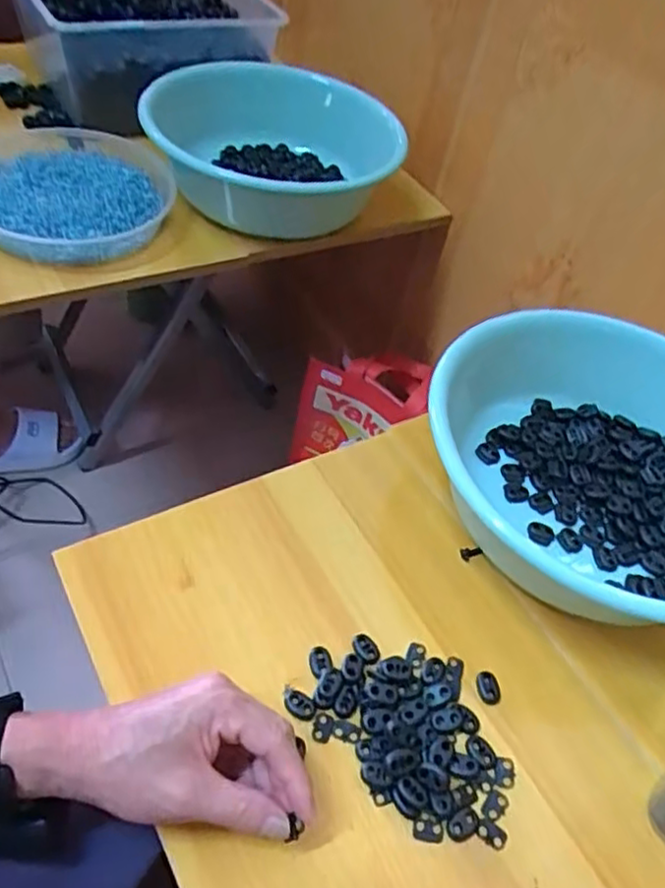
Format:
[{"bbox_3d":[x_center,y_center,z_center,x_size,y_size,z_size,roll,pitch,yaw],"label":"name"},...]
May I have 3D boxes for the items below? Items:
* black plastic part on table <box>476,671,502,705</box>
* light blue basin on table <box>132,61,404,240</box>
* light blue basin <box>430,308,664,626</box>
[{"bbox_3d":[0.110,0.172,0.481,0.017,0.006,0.022,-7,51,-17],"label":"black plastic part on table"},{"bbox_3d":[-0.067,-0.352,0.826,0.278,0.126,0.272,-15,53,-16],"label":"light blue basin on table"},{"bbox_3d":[0.230,0.011,0.561,0.229,0.104,0.295,-30,62,-31],"label":"light blue basin"}]

